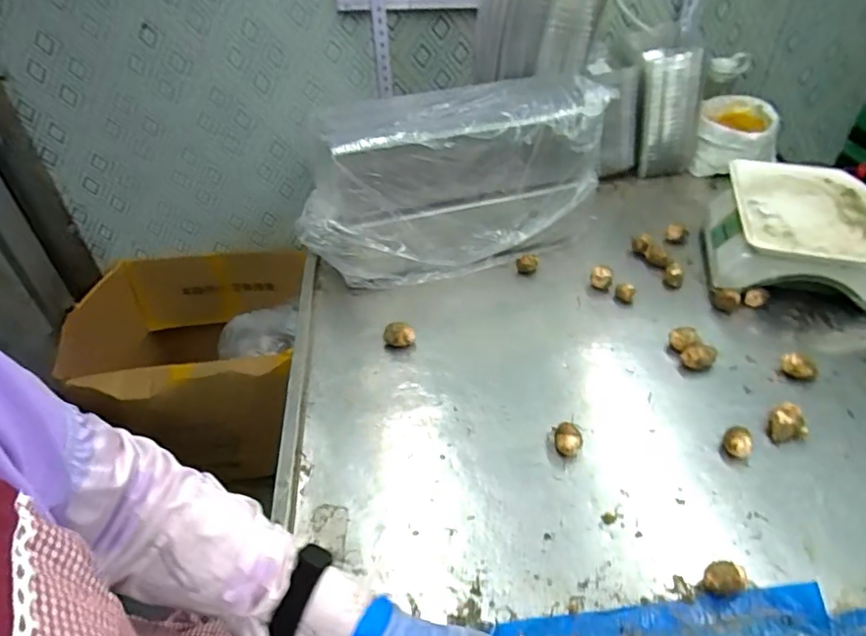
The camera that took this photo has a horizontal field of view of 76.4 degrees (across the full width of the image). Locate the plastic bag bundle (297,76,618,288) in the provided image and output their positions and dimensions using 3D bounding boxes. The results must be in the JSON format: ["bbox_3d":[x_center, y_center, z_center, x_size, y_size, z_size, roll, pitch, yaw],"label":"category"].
[{"bbox_3d":[0.022,-0.238,0.967,0.512,0.259,0.182,-15,43,-13],"label":"plastic bag bundle"}]

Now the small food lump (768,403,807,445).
[{"bbox_3d":[0.458,0.140,0.714,0.033,0.044,0.035,-14,42,-12],"label":"small food lump"}]

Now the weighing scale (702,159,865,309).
[{"bbox_3d":[0.632,-0.148,0.939,0.284,0.105,0.274,8,42,12],"label":"weighing scale"}]

